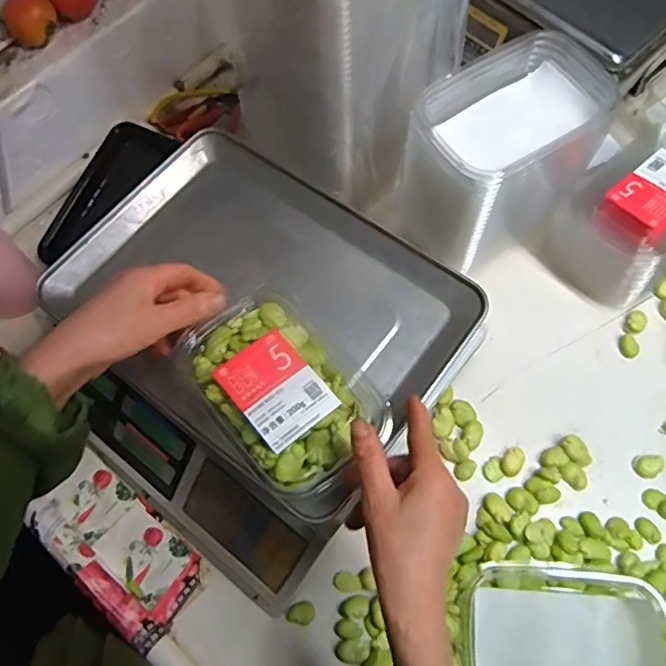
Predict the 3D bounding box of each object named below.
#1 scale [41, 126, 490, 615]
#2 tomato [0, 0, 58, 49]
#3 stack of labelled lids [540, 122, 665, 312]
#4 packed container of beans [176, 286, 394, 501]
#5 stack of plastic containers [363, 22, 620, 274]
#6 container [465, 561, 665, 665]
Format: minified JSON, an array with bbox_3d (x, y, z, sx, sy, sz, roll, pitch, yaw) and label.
[{"bbox_3d":[-0.086,0.017,0.538,0.327,0.127,0.309,35,73,15],"label":"scale"},{"bbox_3d":[-0.310,-0.321,0.597,0.048,0.041,0.037,-41,72,-14],"label":"tomato"},{"bbox_3d":[0.325,-0.127,0.595,0.182,0.092,0.121,-38,72,-13],"label":"stack of labelled lids"},{"bbox_3d":[-0.039,0.043,0.448,0.108,0.037,0.156,-41,72,-14],"label":"packed container of beans"},{"bbox_3d":[0.159,-0.166,0.560,0.173,0.161,0.110,-32,70,-11],"label":"stack of plastic containers"},{"bbox_3d":[0.191,0.252,0.472,0.160,0.037,0.115,5,68,4],"label":"container"}]

